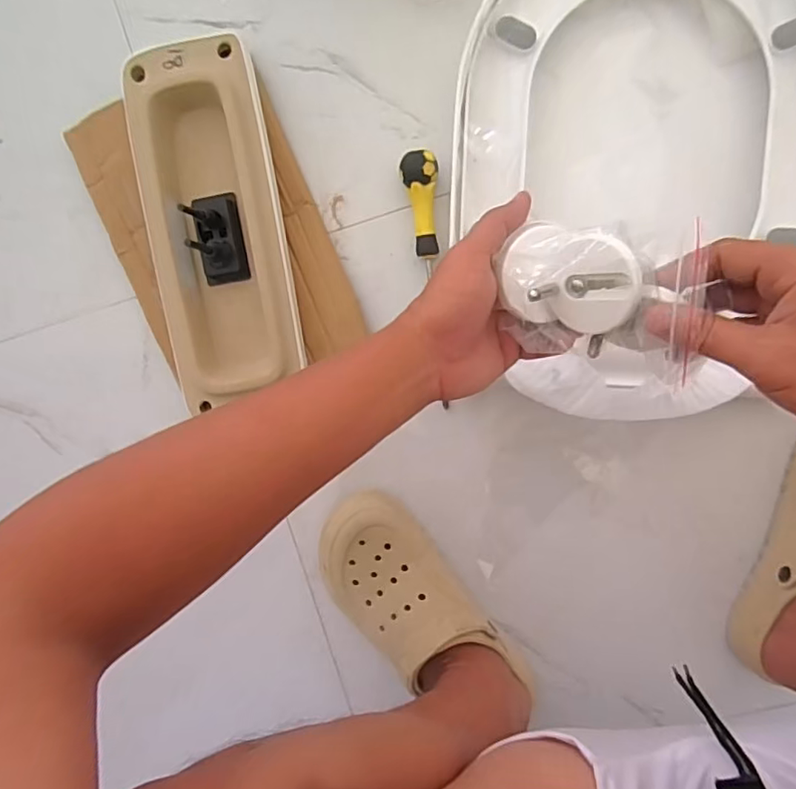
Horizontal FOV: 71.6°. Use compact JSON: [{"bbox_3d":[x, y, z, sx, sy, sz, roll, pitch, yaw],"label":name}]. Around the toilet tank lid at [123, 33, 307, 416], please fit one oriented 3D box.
[{"bbox_3d":[-0.167,-0.148,0.527,0.125,0.057,0.333,-9,97,3],"label":"toilet tank lid"}]

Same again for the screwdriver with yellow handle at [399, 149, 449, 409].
[{"bbox_3d":[0.030,-0.106,0.536,0.033,0.031,0.242,-5,99,3],"label":"screwdriver with yellow handle"}]

